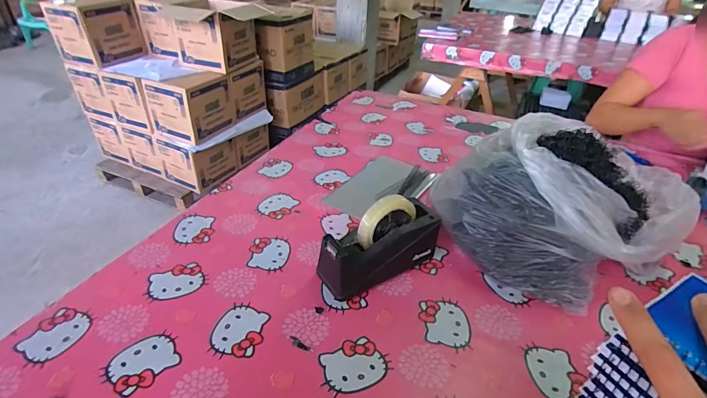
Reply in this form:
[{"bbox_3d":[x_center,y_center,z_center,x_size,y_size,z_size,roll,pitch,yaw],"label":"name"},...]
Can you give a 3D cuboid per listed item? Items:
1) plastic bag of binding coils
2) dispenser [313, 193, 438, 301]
[{"bbox_3d":[0.377,-0.017,0.658,0.393,0.187,0.301,-16,39,-25],"label":"plastic bag of binding coils"},{"bbox_3d":[0.044,0.070,0.616,0.200,0.129,0.072,-19,40,-28],"label":"dispenser"}]

